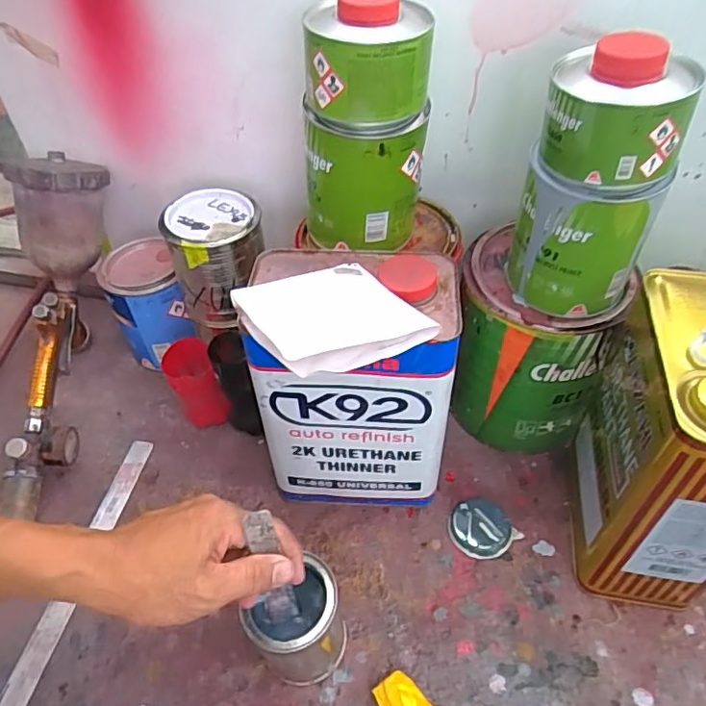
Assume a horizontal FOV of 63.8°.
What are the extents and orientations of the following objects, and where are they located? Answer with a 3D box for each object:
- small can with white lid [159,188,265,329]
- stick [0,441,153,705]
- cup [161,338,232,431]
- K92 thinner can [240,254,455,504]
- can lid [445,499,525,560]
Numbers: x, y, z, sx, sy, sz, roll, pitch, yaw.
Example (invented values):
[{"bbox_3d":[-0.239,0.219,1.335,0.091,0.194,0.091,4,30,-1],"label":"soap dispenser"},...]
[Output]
[{"bbox_3d":[-0.143,-0.100,0.606,0.101,0.108,0.104,-12,47,-8],"label":"small can with white lid"},{"bbox_3d":[-0.263,0.206,0.552,0.026,0.007,0.283,7,47,8],"label":"stick"},{"bbox_3d":[-0.171,0.044,0.622,0.048,0.115,0.047,0,47,0],"label":"cup"},{"bbox_3d":[0.001,0.036,0.526,0.166,0.260,0.107,4,47,4],"label":"K92 thinner can"},{"bbox_3d":[0.128,0.173,0.566,0.064,0.010,0.058,-27,52,-23],"label":"can lid"}]

